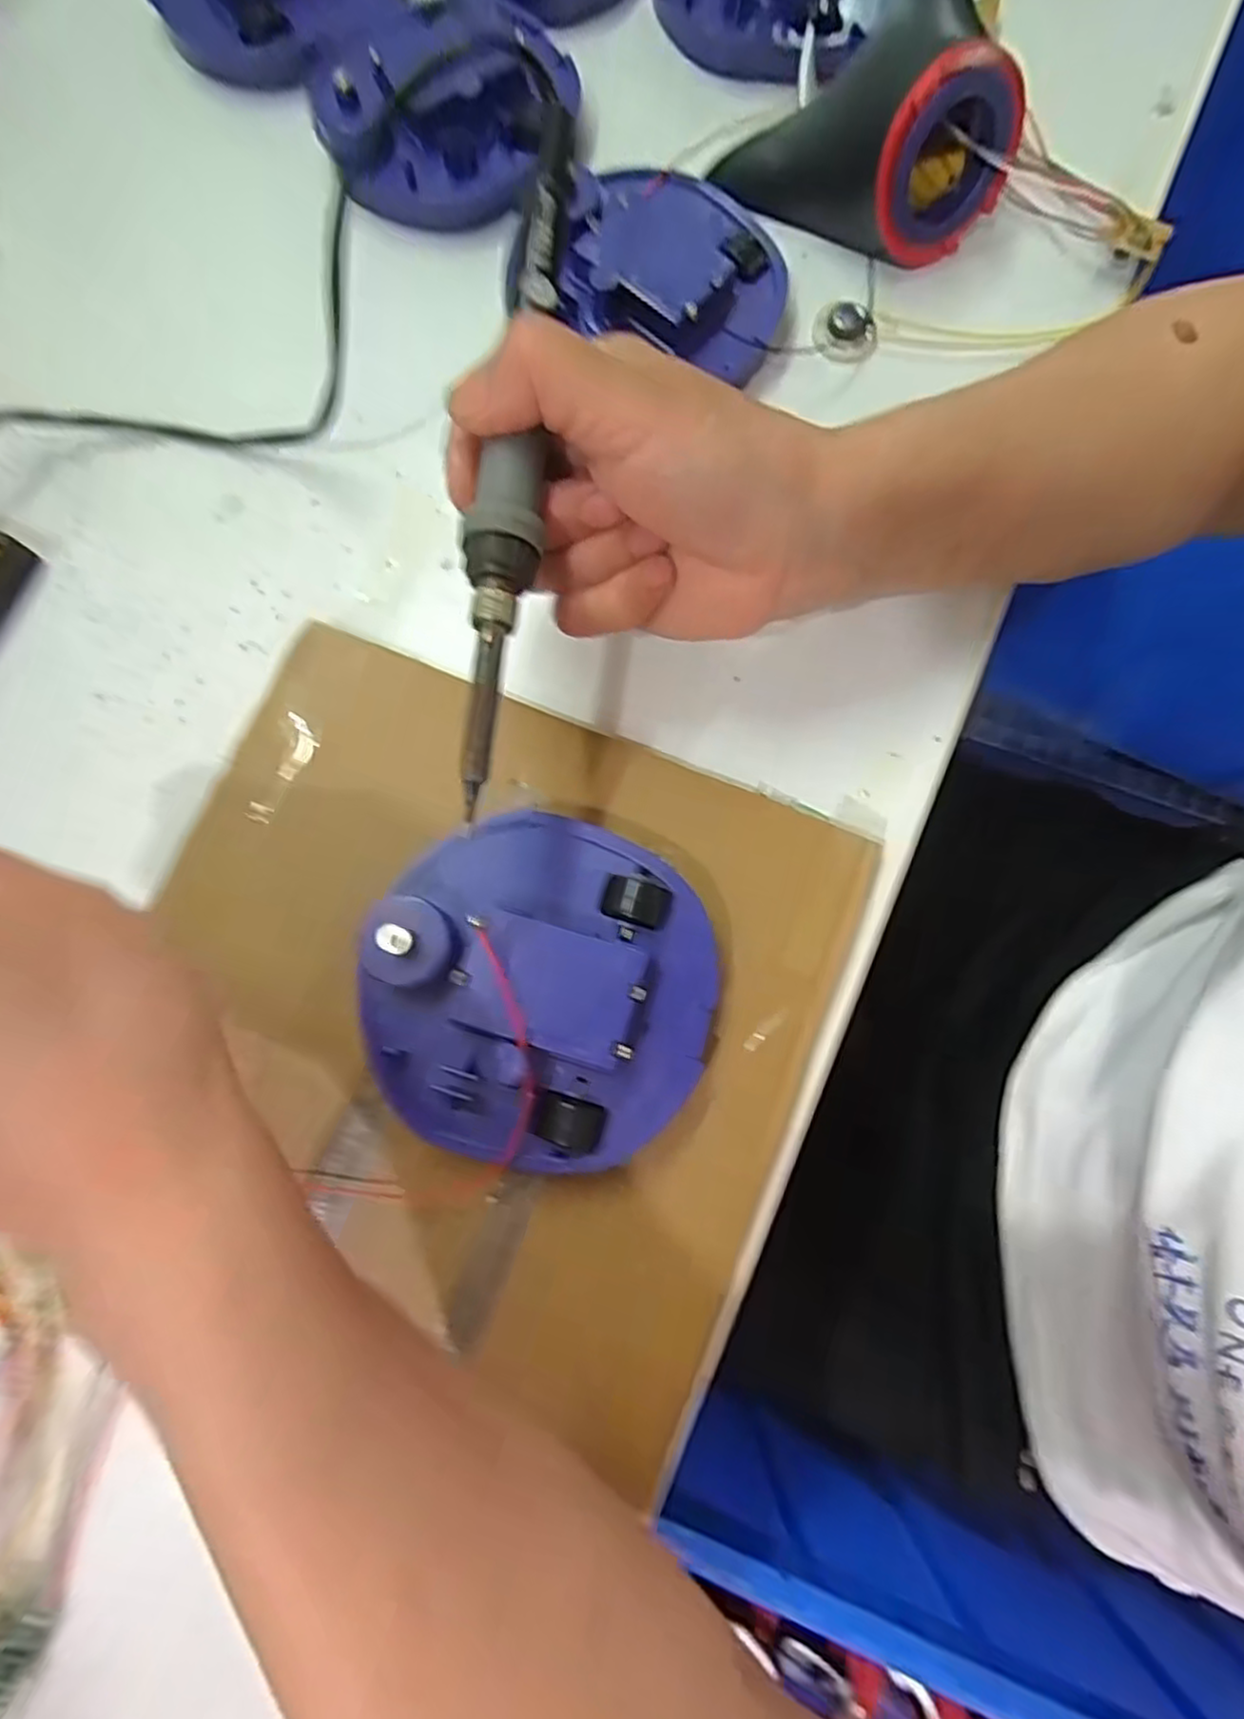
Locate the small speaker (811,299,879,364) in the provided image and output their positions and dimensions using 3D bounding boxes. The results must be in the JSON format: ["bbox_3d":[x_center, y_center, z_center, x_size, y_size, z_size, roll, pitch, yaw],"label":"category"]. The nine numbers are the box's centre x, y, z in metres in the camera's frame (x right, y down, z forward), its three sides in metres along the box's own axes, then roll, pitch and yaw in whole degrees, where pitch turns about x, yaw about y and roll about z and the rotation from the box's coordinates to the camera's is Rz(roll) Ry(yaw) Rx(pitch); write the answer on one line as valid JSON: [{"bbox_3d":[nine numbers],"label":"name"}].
[{"bbox_3d":[0.092,-0.217,0.294,0.026,0.005,0.027,16,79,2],"label":"small speaker"}]

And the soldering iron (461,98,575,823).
[{"bbox_3d":[-0.029,-0.112,0.195,0.017,0.014,0.199,6,84,0],"label":"soldering iron"}]

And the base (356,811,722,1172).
[{"bbox_3d":[-0.025,0.040,0.225,0.105,0.031,0.103,0,79,-1],"label":"base"}]

